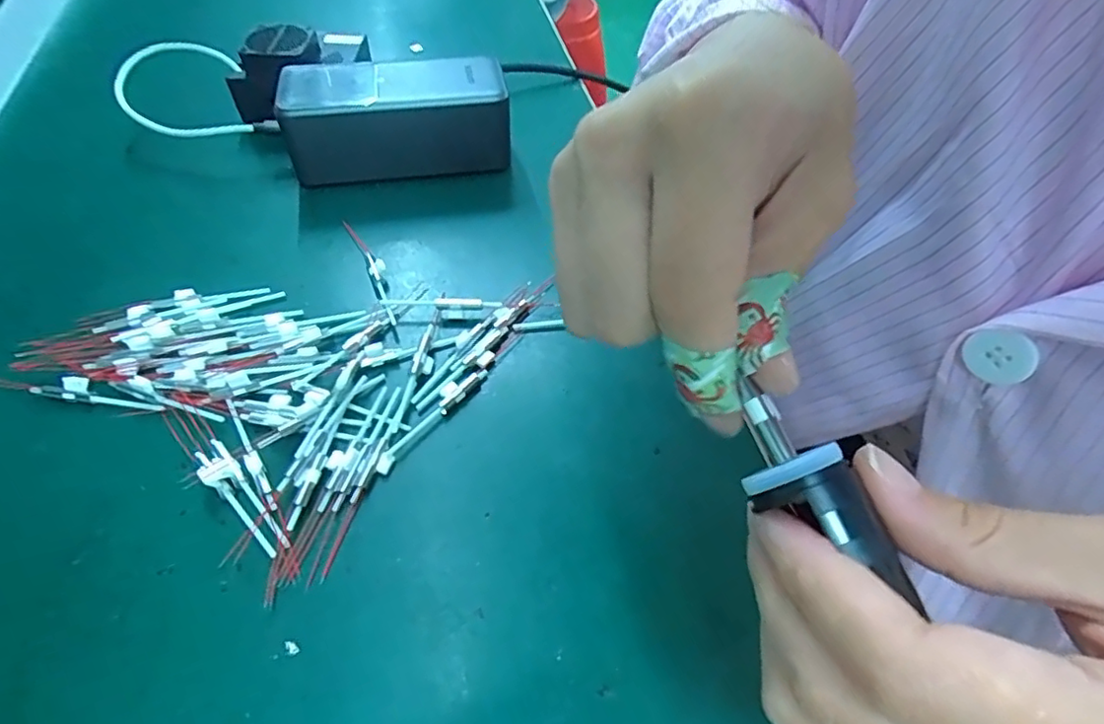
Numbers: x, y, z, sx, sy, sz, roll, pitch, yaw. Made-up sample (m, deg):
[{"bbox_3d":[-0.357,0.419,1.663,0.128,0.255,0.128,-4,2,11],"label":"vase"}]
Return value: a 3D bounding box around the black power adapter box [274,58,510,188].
[{"bbox_3d":[-0.094,-0.146,0.365,0.130,0.055,0.060,-9,53,-9],"label":"black power adapter box"}]

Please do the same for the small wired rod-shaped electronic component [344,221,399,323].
[{"bbox_3d":[-0.095,-0.051,0.318,0.010,0.009,0.082,-21,55,-18],"label":"small wired rod-shaped electronic component"}]

